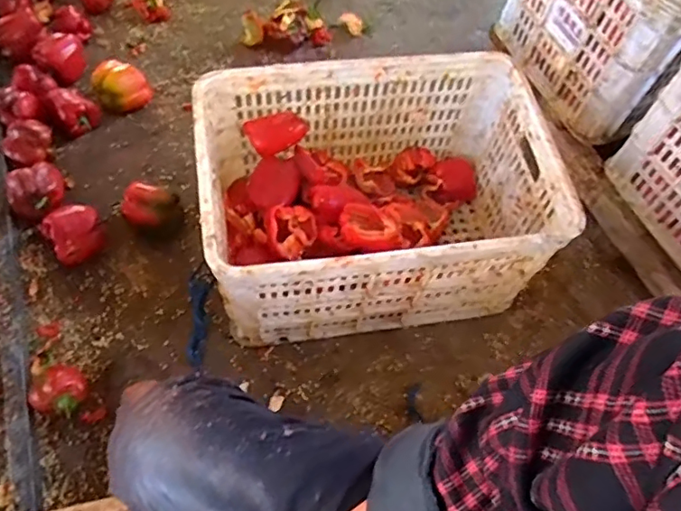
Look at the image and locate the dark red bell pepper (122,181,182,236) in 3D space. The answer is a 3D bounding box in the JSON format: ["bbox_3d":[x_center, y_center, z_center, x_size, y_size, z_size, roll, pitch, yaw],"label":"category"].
[{"bbox_3d":[-0.341,-0.083,1.025,0.091,0.088,0.069,14,61,4],"label":"dark red bell pepper"}]

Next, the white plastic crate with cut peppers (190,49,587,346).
[{"bbox_3d":[0.050,-0.085,0.944,0.512,0.304,0.351,-8,62,-8],"label":"white plastic crate with cut peppers"}]

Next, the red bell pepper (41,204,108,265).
[{"bbox_3d":[-0.464,-0.036,0.996,0.089,0.081,0.085,2,61,-3],"label":"red bell pepper"}]

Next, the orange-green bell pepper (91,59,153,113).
[{"bbox_3d":[-0.454,-0.353,1.164,0.103,0.067,0.113,2,61,-3],"label":"orange-green bell pepper"}]

